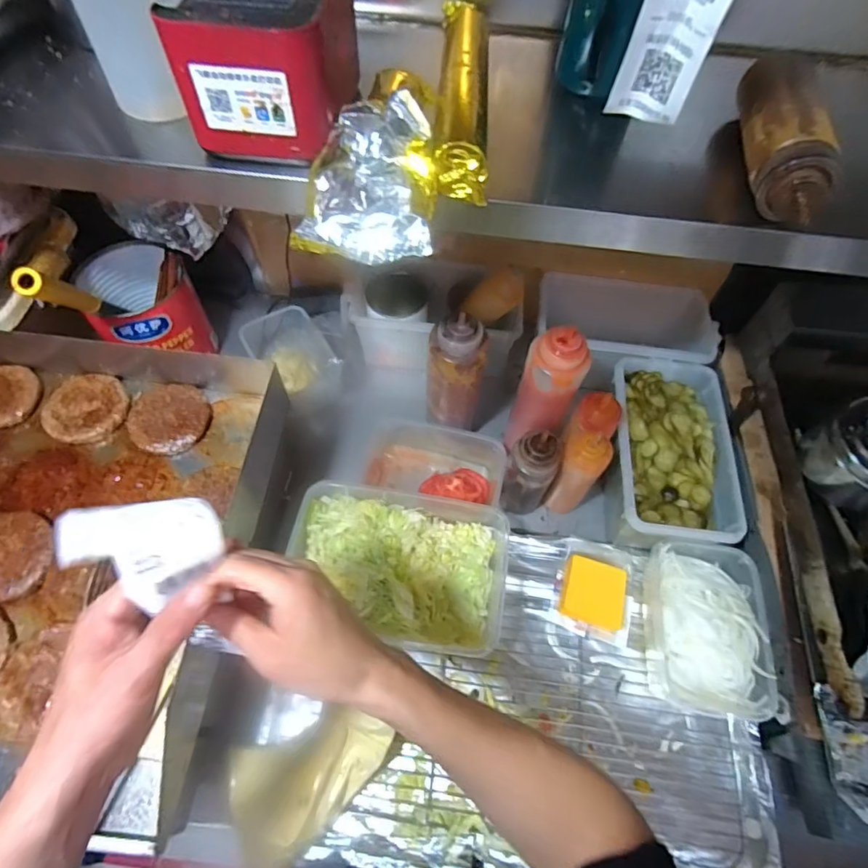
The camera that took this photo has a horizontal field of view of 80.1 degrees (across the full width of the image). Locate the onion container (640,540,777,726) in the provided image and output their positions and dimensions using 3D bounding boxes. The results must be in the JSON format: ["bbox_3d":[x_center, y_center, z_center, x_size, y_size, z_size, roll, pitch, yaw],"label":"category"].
[{"bbox_3d":[0.350,0.253,0.675,0.129,0.074,0.197,8,61,1],"label":"onion container"}]

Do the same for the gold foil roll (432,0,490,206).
[{"bbox_3d":[0.027,-0.307,0.465,0.046,0.037,0.242,4,61,-2],"label":"gold foil roll"}]

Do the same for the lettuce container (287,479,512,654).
[{"bbox_3d":[-0.045,0.174,0.681,0.267,0.079,0.183,8,61,0],"label":"lettuce container"}]

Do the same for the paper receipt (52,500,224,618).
[{"bbox_3d":[-0.168,0.070,0.301,0.082,0.013,0.059,-3,86,-33],"label":"paper receipt"}]

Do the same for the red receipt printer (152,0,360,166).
[{"bbox_3d":[-0.127,-0.313,0.424,0.127,0.093,0.144,6,61,0],"label":"red receipt printer"}]

